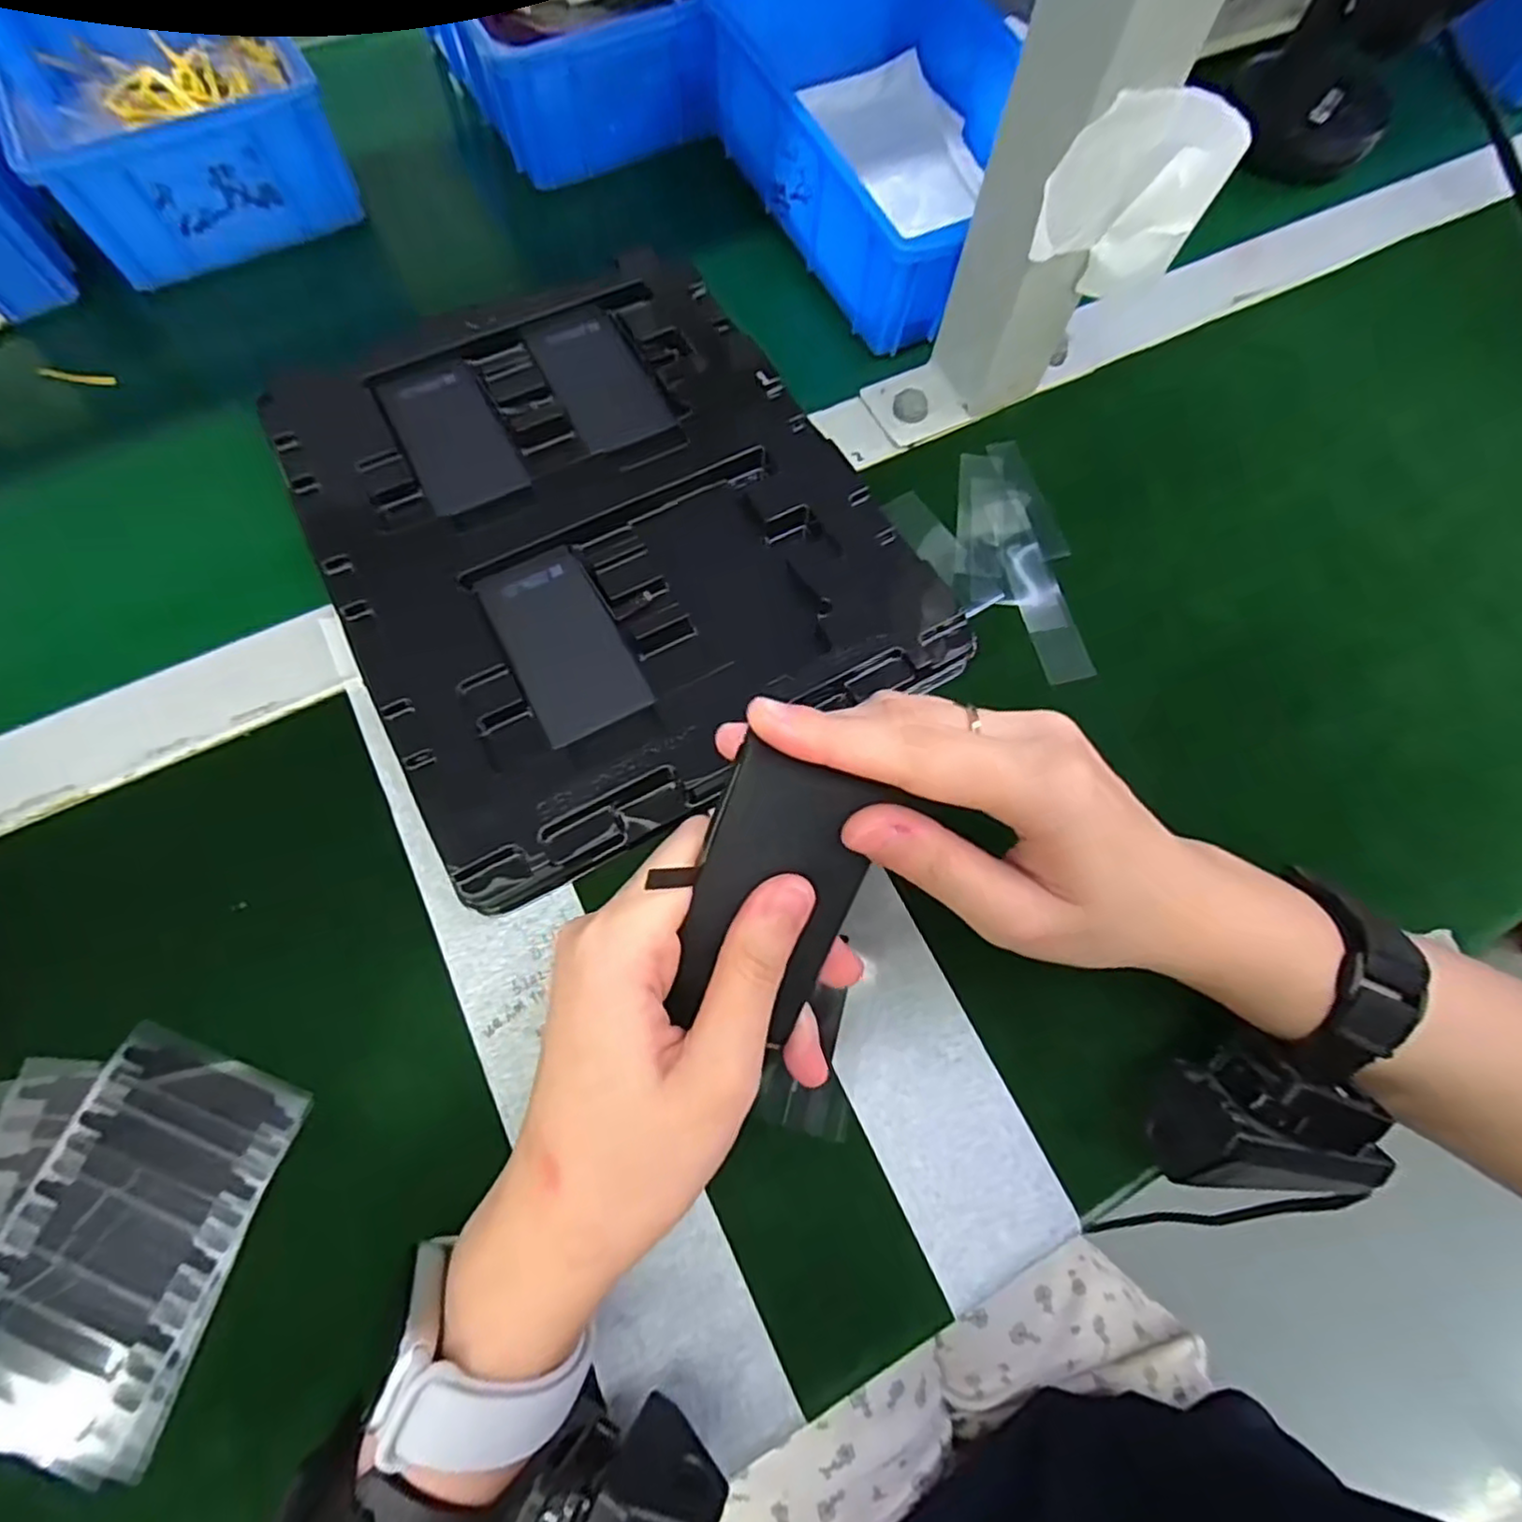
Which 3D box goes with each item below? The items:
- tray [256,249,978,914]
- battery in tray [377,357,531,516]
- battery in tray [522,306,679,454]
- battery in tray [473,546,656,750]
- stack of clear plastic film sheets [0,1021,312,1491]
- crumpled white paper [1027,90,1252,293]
[{"bbox_3d":[-0.074,-0.105,0.308,0.219,0.022,0.276,-28,74,-10],"label":"tray"},{"bbox_3d":[-0.143,-0.152,0.324,0.044,0.004,0.087,-26,74,-10],"label":"battery in tray"},{"bbox_3d":[-0.078,-0.185,0.336,0.043,0.006,0.091,-26,74,-10],"label":"battery in tray"},{"bbox_3d":[-0.081,-0.049,0.286,0.044,0.005,0.085,-28,74,-10],"label":"battery in tray"},{"bbox_3d":[-0.221,0.152,0.227,0.103,0.004,0.116,15,71,4],"label":"stack of clear plastic film sheets"},{"bbox_3d":[0.131,-0.205,0.259,0.063,0.061,0.020,-8,71,-4],"label":"crumpled white paper"}]

